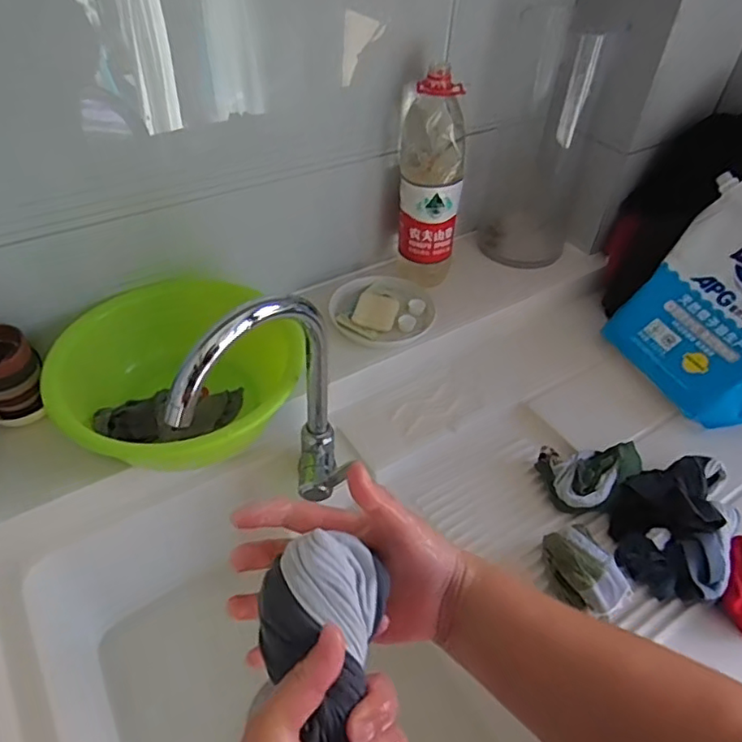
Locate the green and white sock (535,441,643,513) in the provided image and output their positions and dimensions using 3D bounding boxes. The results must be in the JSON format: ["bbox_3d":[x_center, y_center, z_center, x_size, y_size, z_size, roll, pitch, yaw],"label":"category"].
[{"bbox_3d":[0.271,0.129,0.719,0.118,0.044,0.090,3,44,-1],"label":"green and white sock"}]

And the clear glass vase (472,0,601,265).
[{"bbox_3d":[0.264,-0.356,0.938,0.164,0.353,0.125,27,49,22],"label":"clear glass vase"}]

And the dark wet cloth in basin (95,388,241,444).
[{"bbox_3d":[-0.231,0.052,0.690,0.169,0.045,0.081,-12,47,-16],"label":"dark wet cloth in basin"}]

